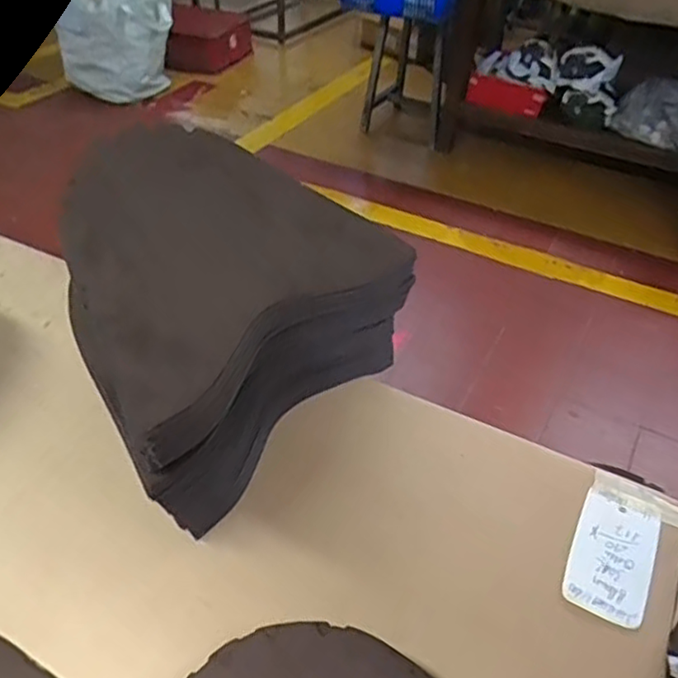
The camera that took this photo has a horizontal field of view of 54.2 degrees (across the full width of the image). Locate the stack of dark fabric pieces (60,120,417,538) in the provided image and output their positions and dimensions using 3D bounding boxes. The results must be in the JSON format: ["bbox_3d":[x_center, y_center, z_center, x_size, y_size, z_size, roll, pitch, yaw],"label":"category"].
[{"bbox_3d":[-0.092,-0.033,0.491,0.239,0.098,0.252,45,56,7],"label":"stack of dark fabric pieces"}]

